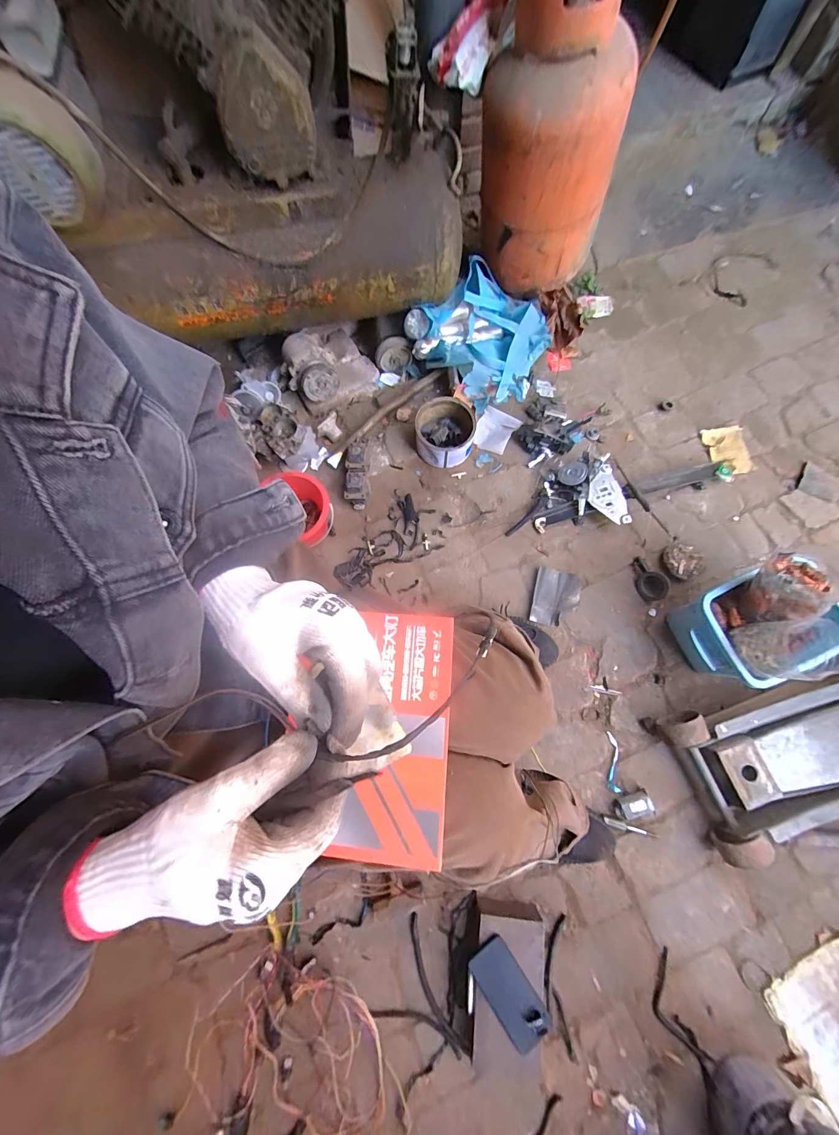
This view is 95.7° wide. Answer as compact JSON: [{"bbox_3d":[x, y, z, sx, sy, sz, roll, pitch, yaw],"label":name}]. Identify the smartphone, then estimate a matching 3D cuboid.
[{"bbox_3d":[0.151,0.724,0.644,0.075,0.015,0.145,-36,76,-8],"label":"smartphone"}]

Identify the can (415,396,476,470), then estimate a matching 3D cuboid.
[{"bbox_3d":[0.066,-0.343,0.982,0.145,0.098,0.143,-1,73,2],"label":"can"}]

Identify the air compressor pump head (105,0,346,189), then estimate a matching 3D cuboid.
[{"bbox_3d":[-0.255,-0.836,0.596,0.301,0.256,0.243,-4,74,1],"label":"air compressor pump head"}]

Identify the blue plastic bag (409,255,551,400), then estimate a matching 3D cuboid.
[{"bbox_3d":[0.191,-0.636,1.029,0.294,0.174,0.314,38,78,12],"label":"blue plastic bag"}]

